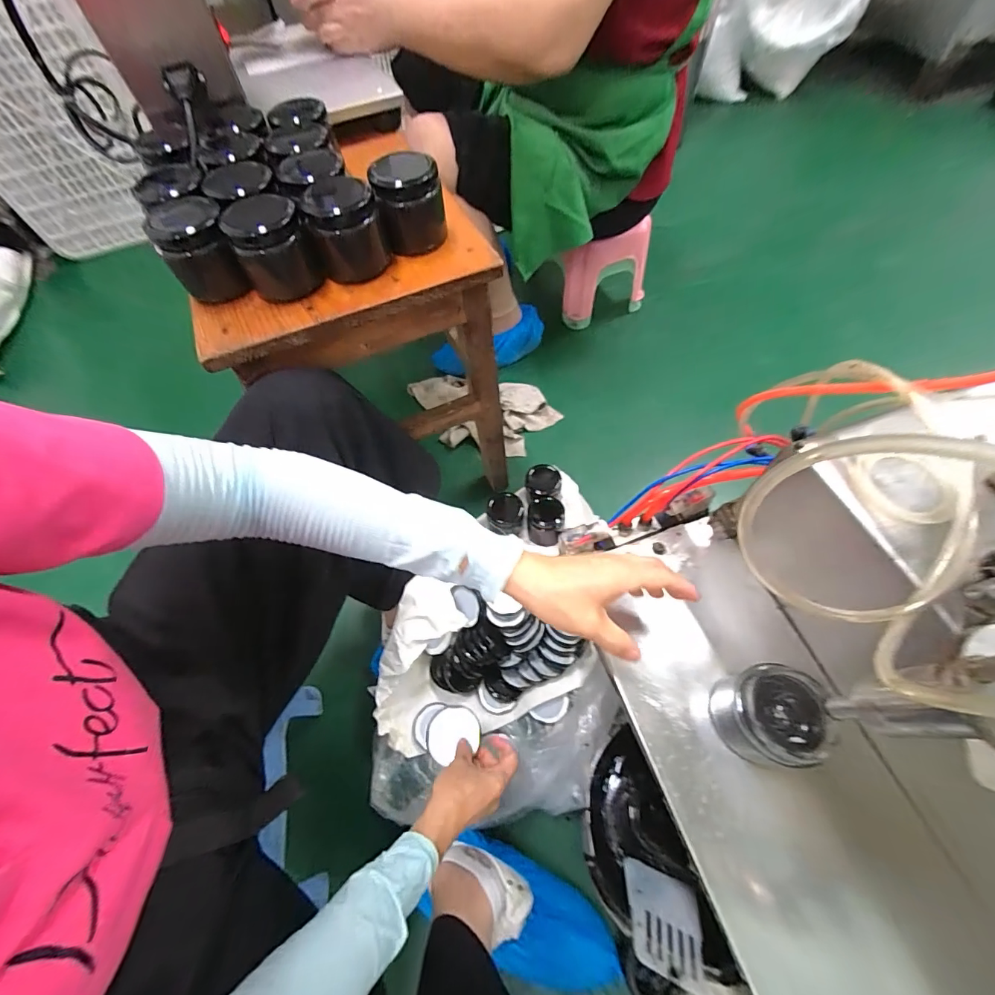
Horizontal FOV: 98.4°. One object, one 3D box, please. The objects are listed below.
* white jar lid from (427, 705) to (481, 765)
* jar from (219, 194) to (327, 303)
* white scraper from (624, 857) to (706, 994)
[{"bbox_3d":[-0.053,0.284,0.516,0.061,0.007,0.056,-2,61,3],"label":"white jar lid"},{"bbox_3d":[-0.210,-0.230,0.407,0.061,0.074,0.063,-2,61,3],"label":"jar"},{"bbox_3d":[0.187,0.478,0.488,0.083,0.106,0.005,19,109,11],"label":"white scraper"}]

